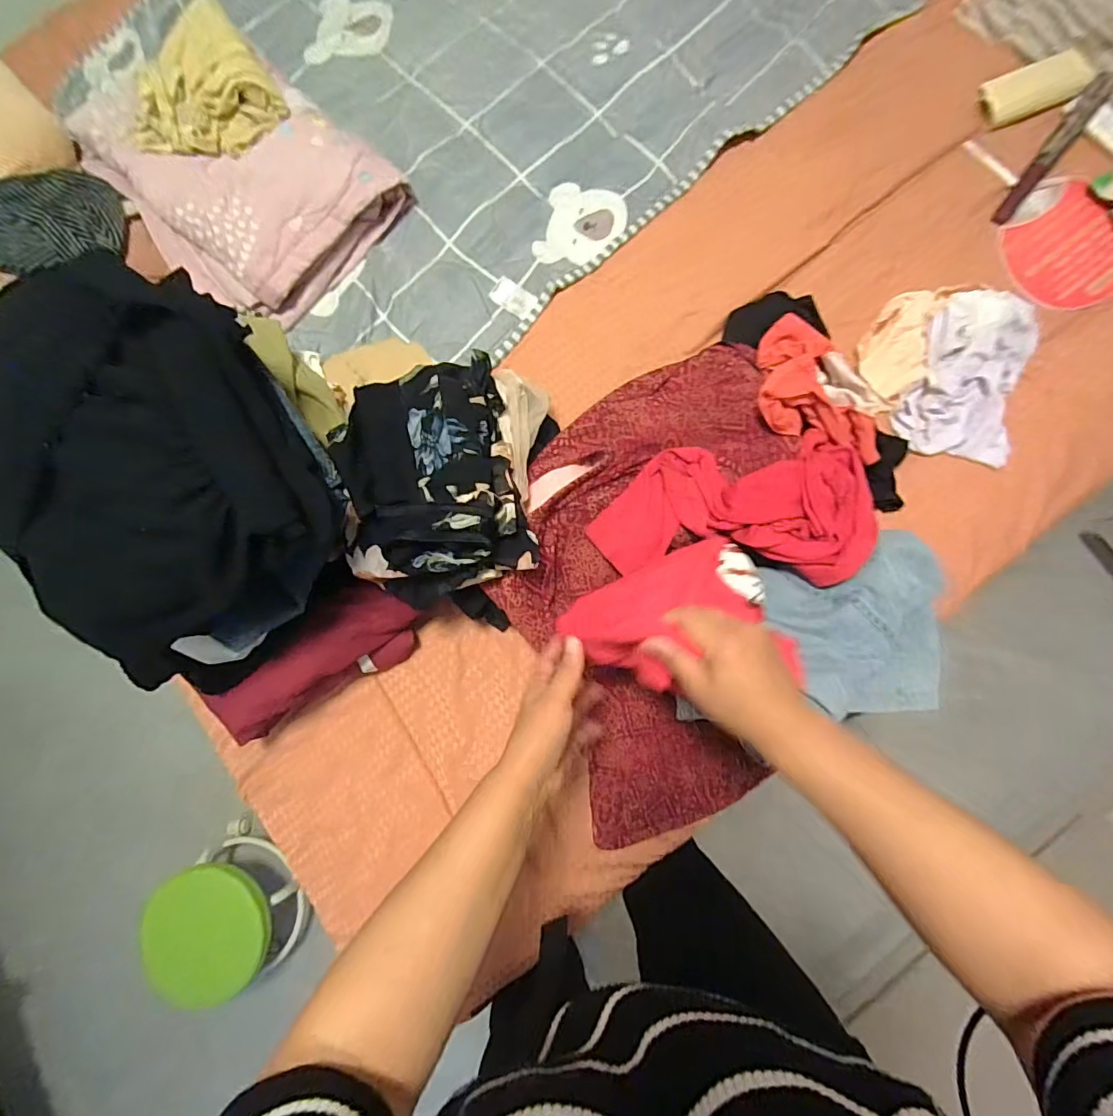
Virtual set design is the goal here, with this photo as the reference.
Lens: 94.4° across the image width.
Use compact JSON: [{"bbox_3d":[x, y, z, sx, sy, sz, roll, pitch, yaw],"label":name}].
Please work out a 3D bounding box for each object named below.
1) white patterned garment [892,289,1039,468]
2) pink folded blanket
[{"bbox_3d":[0.580,-0.257,0.718,0.154,0.052,0.235,18,82,6],"label":"white patterned garment"},{"bbox_3d":[-0.497,-0.574,0.796,0.443,0.119,0.309,33,84,8],"label":"pink folded blanket"}]

